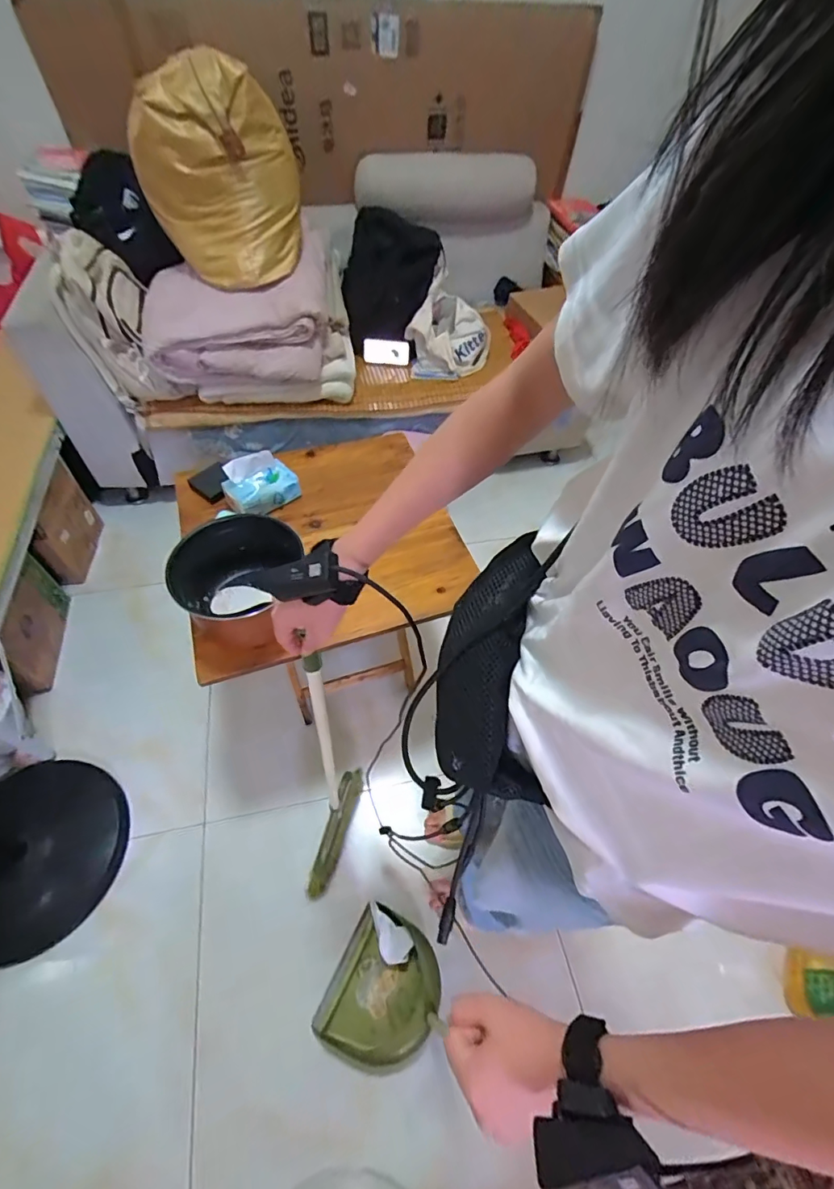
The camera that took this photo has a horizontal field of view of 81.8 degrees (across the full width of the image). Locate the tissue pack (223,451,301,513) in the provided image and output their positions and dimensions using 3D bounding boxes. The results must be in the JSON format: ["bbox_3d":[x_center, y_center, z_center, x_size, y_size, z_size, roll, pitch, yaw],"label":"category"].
[{"bbox_3d":[-0.352,-0.252,1.084,0.160,0.106,0.077,-16,57,-14],"label":"tissue pack"}]

